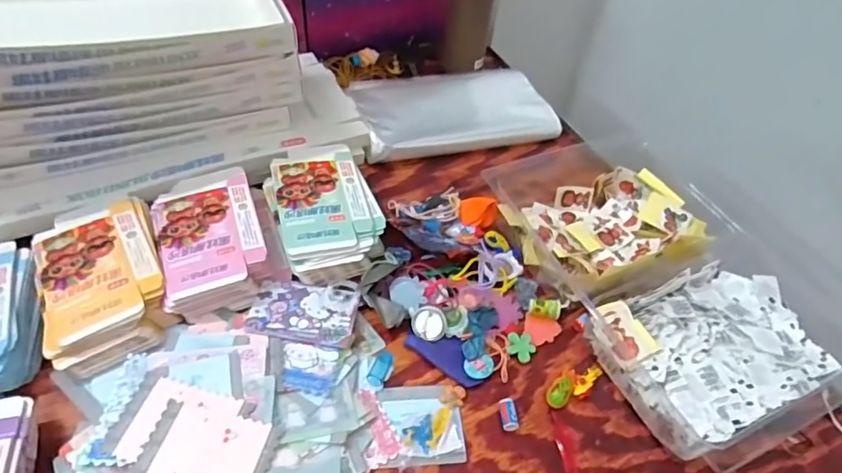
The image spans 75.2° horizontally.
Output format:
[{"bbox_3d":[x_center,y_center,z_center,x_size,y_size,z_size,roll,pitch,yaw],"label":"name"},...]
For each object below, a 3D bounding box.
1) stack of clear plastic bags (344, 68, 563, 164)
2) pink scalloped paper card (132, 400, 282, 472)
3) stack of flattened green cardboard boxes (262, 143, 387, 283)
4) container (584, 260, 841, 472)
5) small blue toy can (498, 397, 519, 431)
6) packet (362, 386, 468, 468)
[{"bbox_3d":[0.041,-0.167,0.696,0.247,0.031,0.147,-11,50,-16],"label":"stack of clear plastic bags"},{"bbox_3d":[-0.148,0.152,0.380,0.083,0.006,0.063,12,48,4],"label":"pink scalloped paper card"},{"bbox_3d":[-0.097,-0.030,0.543,0.097,0.031,0.155,-15,51,-19],"label":"stack of flattened green cardboard boxes"},{"bbox_3d":[0.256,0.102,0.470,0.191,0.040,0.150,-17,52,-20],"label":"container"},{"bbox_3d":[0.070,0.141,0.435,0.013,0.010,0.026,-2,48,-8],"label":"small blue toy can"},{"bbox_3d":[-0.003,0.145,0.424,0.076,0.009,0.062,-2,48,-8],"label":"packet"}]

